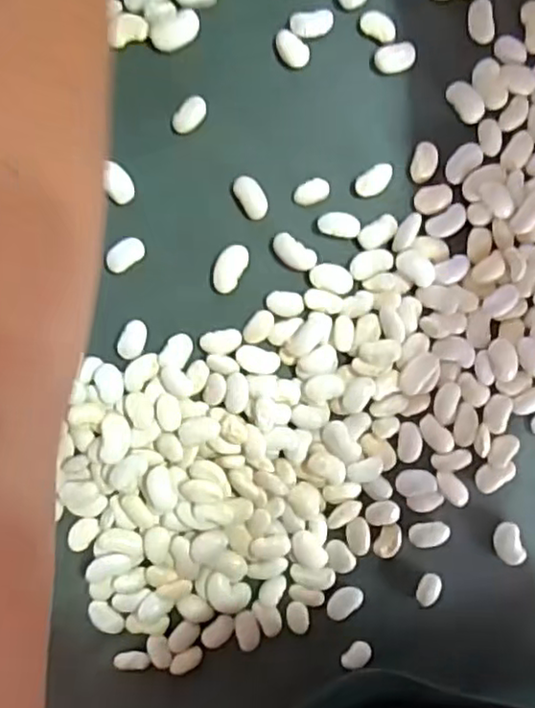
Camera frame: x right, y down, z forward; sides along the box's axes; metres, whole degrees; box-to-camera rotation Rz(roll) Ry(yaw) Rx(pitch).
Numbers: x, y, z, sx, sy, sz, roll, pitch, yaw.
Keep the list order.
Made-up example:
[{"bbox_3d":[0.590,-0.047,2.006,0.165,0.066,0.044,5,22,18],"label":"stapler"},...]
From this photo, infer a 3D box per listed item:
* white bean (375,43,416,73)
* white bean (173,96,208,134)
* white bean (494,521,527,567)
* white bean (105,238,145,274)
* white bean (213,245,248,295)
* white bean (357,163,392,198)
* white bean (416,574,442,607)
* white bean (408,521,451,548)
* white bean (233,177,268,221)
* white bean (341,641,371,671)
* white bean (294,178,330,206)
[{"bbox_3d":[0.064,-0.147,0.321,0.020,0.004,0.014,-8,97,-1],"label":"white bean"},{"bbox_3d":[-0.038,-0.118,0.320,0.012,0.004,0.020,38,94,-6],"label":"white bean"},{"bbox_3d":[0.130,0.103,0.348,0.015,0.004,0.023,-15,97,0],"label":"white bean"},{"bbox_3d":[-0.071,-0.050,0.324,0.020,0.007,0.012,-37,96,2],"label":"white bean"},{"bbox_3d":[-0.019,-0.043,0.327,0.014,0.005,0.025,25,95,-5],"label":"white bean"},{"bbox_3d":[0.054,-0.088,0.327,0.021,0.004,0.012,-35,96,2],"label":"white bean"},{"bbox_3d":[0.087,0.128,0.348,0.012,0.004,0.018,17,96,-4],"label":"white bean"},{"bbox_3d":[0.087,0.097,0.345,0.021,0.004,0.013,-8,97,-1],"label":"white bean"},{"bbox_3d":[-0.008,-0.079,0.325,0.013,0.005,0.022,-33,97,2],"label":"white bean"},{"bbox_3d":[0.048,0.164,0.350,0.012,0.004,0.018,44,93,-6],"label":"white bean"},{"bbox_3d":[0.023,-0.082,0.326,0.019,0.004,0.012,-22,97,1],"label":"white bean"}]

